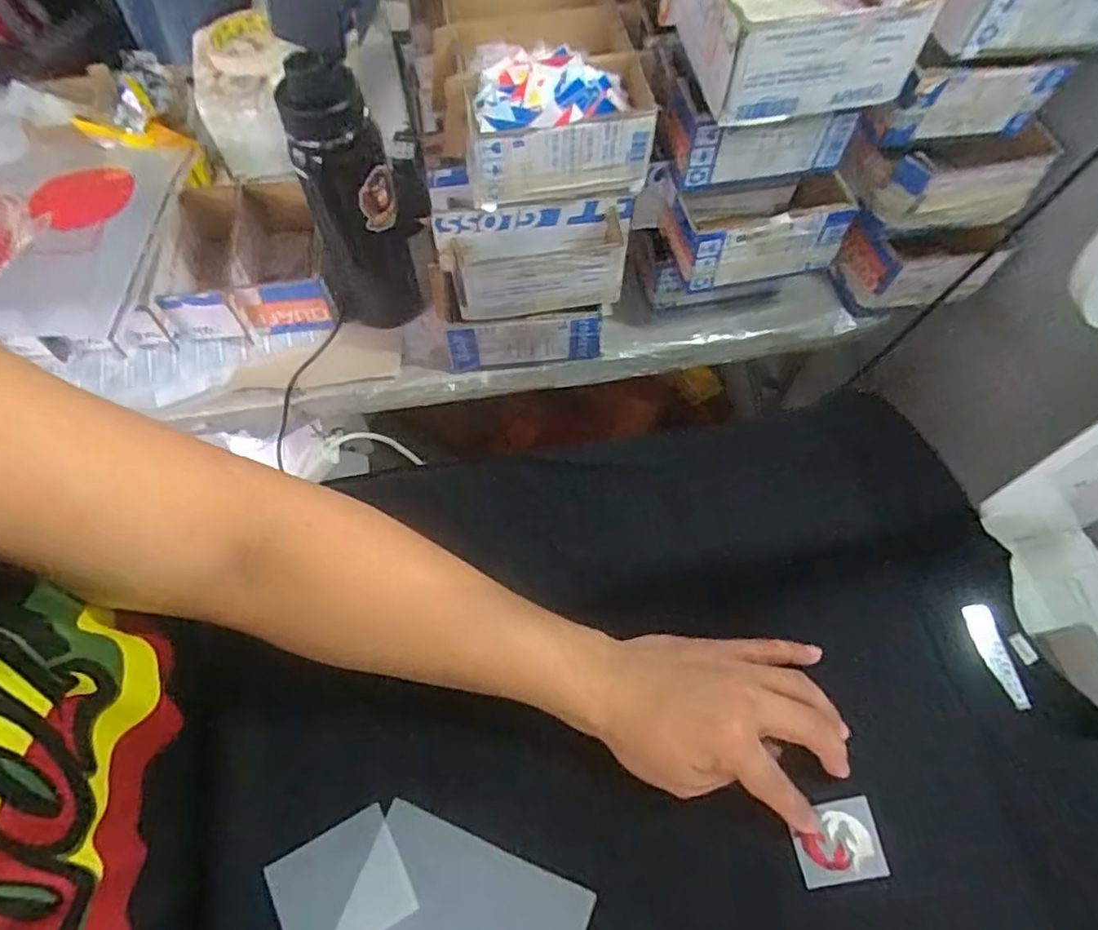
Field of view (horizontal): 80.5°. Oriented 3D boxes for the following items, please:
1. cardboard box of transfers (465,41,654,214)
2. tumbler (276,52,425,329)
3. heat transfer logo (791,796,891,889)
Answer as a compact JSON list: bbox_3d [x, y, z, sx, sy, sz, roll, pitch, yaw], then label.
[{"bbox_3d":[0.009,-0.289,0.557,0.168,0.080,0.089,-10,64,-6],"label":"cardboard box of transfers"},{"bbox_3d":[-0.185,-0.234,0.621,0.087,0.304,0.072,-20,65,-11],"label":"tumbler"},{"bbox_3d":[0.168,0.221,0.379,0.049,0.004,0.040,-9,63,-5],"label":"heat transfer logo"}]

